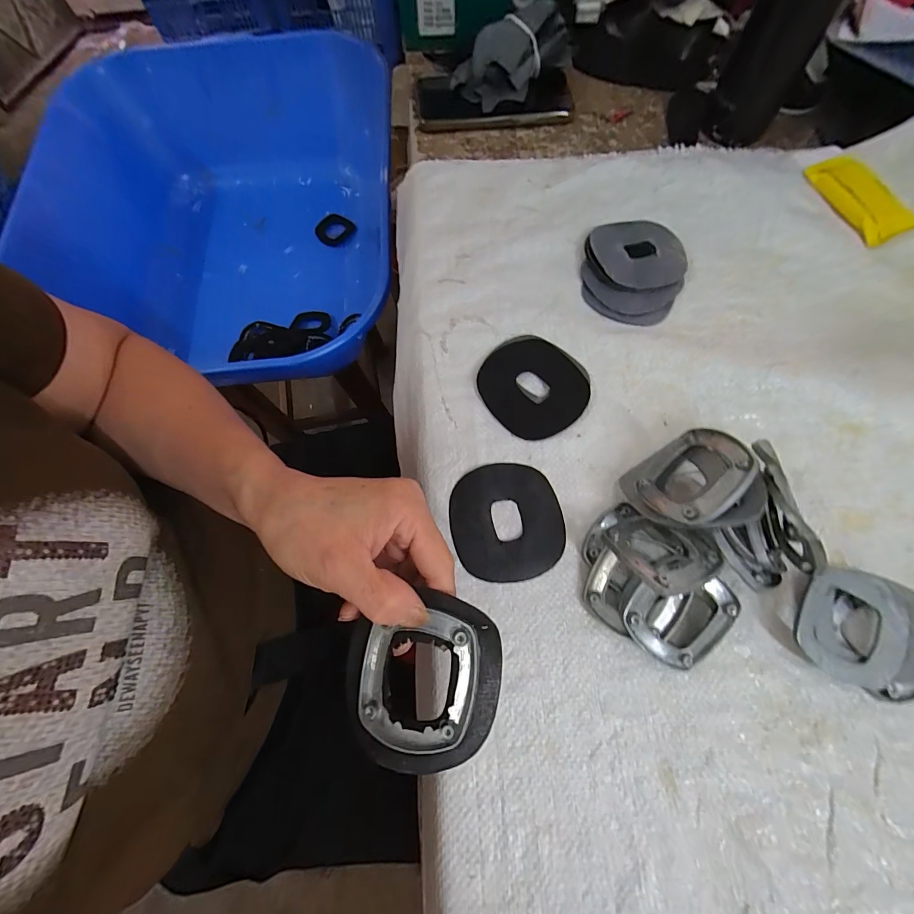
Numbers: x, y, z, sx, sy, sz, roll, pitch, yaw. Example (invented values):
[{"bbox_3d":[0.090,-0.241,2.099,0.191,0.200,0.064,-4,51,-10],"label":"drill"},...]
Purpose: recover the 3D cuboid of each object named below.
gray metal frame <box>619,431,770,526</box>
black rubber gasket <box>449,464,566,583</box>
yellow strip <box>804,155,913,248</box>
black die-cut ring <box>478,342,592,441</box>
[{"bbox_3d":[0.146,0.017,0.251,0.072,0.019,0.072,-33,35,28],"label":"gray metal frame"},{"bbox_3d":[0.035,0.043,0.275,0.077,0.010,0.079,-11,70,-2],"label":"black rubber gasket"},{"bbox_3d":[0.368,-0.241,0.365,0.046,0.015,0.099,-27,71,-8],"label":"yellow strip"},{"bbox_3d":[0.060,-0.056,0.311,0.079,0.005,0.081,-33,72,-10],"label":"black die-cut ring"}]

